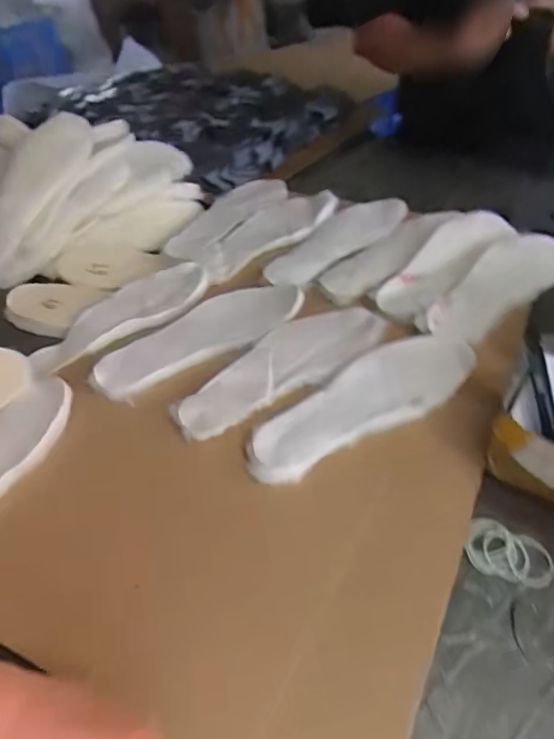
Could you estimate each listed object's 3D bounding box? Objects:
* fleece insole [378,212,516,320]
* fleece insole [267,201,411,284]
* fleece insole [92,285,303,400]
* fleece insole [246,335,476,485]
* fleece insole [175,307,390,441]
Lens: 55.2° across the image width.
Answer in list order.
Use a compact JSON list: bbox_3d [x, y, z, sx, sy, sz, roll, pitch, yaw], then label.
[{"bbox_3d":[0.235,-0.154,0.751,0.265,0.011,0.082,-39,56,-24],"label":"fleece insole"},{"bbox_3d":[0.093,-0.206,0.828,0.281,0.016,0.092,-35,50,-29],"label":"fleece insole"},{"bbox_3d":[-0.095,-0.047,0.658,0.268,0.015,0.091,-25,46,-21],"label":"fleece insole"},{"bbox_3d":[0.095,0.033,0.587,0.289,0.016,0.093,-25,46,-20],"label":"fleece insole"},{"bbox_3d":[0.005,-0.007,0.629,0.276,0.012,0.097,-31,49,-26],"label":"fleece insole"}]

